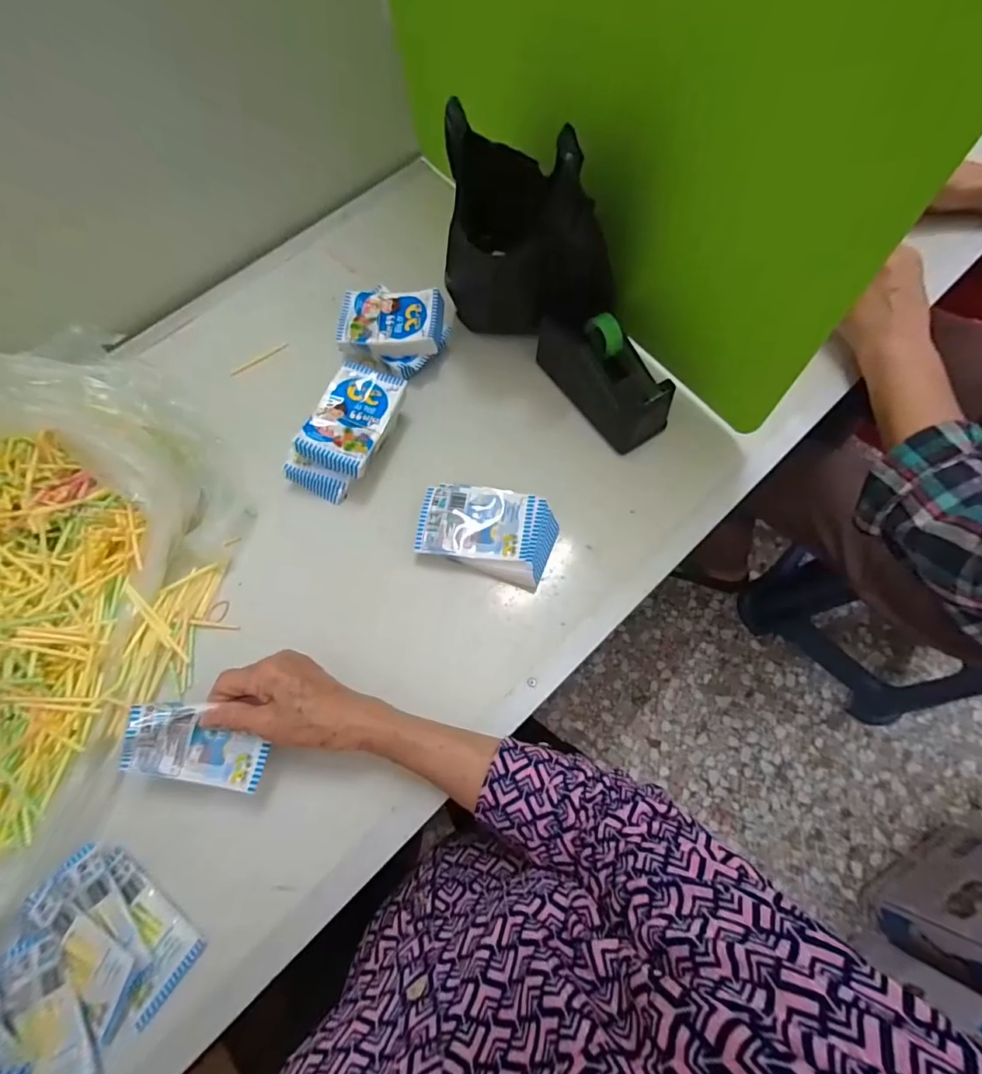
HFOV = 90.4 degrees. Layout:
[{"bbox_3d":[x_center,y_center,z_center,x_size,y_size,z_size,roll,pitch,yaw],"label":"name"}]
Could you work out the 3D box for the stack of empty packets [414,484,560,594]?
[{"bbox_3d":[-0.004,-0.005,0.460,0.124,0.032,0.077,16,70,9],"label":"stack of empty packets"}]

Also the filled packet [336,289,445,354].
[{"bbox_3d":[-0.108,-0.233,0.527,0.110,0.015,0.071,4,74,5],"label":"filled packet"}]

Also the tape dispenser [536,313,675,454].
[{"bbox_3d":[0.110,-0.160,0.492,0.049,0.088,0.148,-37,71,-12],"label":"tape dispenser"}]

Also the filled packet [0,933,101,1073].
[{"bbox_3d":[-0.308,0.332,0.335,0.052,0.008,0.102,-27,70,-8],"label":"filled packet"}]

